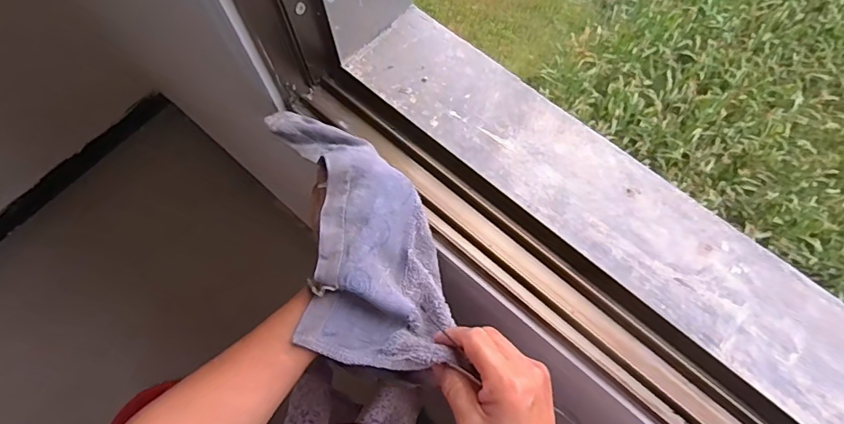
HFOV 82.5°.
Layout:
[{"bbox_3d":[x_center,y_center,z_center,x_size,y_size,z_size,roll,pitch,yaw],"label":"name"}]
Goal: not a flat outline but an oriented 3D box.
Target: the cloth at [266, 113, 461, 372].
[{"bbox_3d":[-0.056,0.015,0.415,0.122,0.065,0.252,-17,75,-5],"label":"cloth"}]

